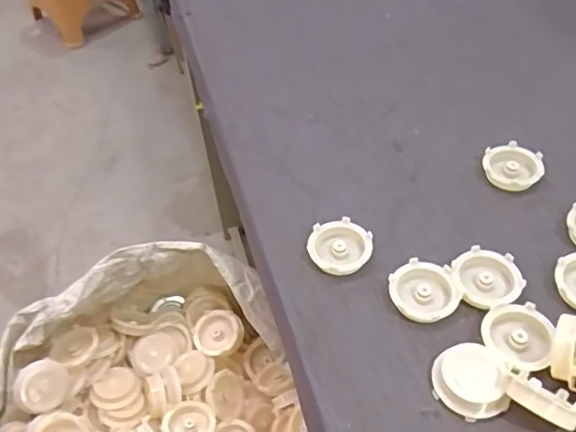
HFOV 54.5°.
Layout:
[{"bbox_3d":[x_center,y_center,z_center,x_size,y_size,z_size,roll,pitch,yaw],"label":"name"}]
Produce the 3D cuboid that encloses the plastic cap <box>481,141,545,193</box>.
[{"bbox_3d":[0.234,-0.052,0.583,0.057,0.015,0.057,-3,48,3],"label":"plastic cap"}]

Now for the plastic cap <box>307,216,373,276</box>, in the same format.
[{"bbox_3d":[0.048,0.030,0.525,0.058,0.018,0.054,-3,48,3],"label":"plastic cap"}]

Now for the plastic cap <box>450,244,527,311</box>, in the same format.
[{"bbox_3d":[0.173,0.056,0.489,0.056,0.016,0.060,-3,48,3],"label":"plastic cap"}]

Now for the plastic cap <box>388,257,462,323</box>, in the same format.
[{"bbox_3d":[0.118,0.066,0.487,0.057,0.017,0.056,-3,48,3],"label":"plastic cap"}]

